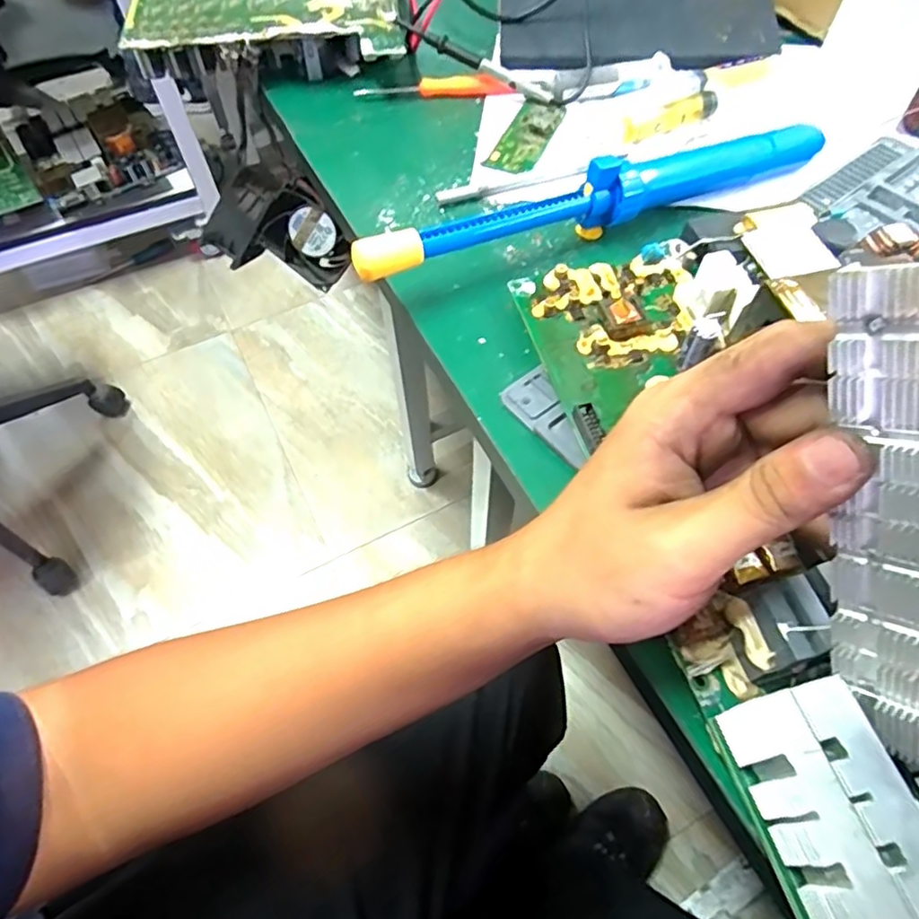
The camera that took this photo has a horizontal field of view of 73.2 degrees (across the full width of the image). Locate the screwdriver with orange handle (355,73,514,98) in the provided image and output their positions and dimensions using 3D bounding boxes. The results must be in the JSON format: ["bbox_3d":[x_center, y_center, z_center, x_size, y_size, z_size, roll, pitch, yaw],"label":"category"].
[{"bbox_3d":[-0.018,-0.272,0.449,0.113,0.011,0.014,2,59,3],"label":"screwdriver with orange handle"}]

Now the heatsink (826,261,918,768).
[{"bbox_3d":[0.118,0.019,0.170,0.016,0.143,0.025,-18,21,-9],"label":"heatsink"}]

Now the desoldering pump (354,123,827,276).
[{"bbox_3d":[0.087,-0.148,0.349,0.302,0.038,0.023,-24,61,-13],"label":"desoldering pump"}]

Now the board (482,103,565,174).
[{"bbox_3d":[0.045,-0.218,0.418,0.032,0.004,0.078,19,61,13],"label":"board"}]

